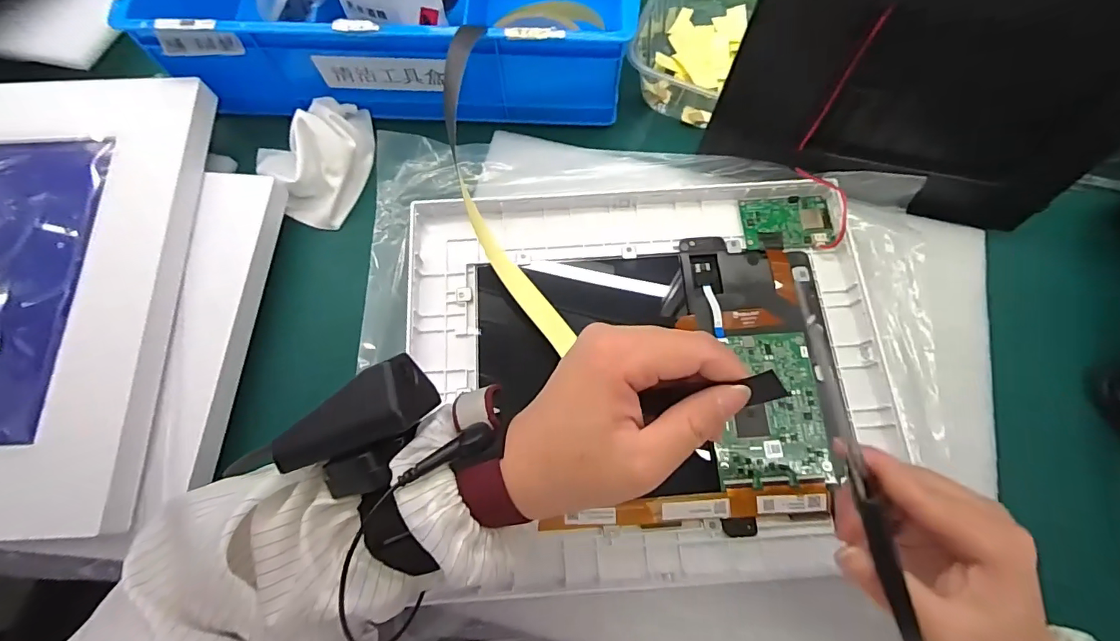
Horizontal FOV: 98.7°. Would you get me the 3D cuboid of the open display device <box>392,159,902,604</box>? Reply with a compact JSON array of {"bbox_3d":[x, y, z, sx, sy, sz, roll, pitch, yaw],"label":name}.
[{"bbox_3d":[0.056,0.030,0.310,0.301,0.029,0.253,-3,73,-3],"label":"open display device"}]

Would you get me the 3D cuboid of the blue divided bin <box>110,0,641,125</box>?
[{"bbox_3d":[-0.121,-0.265,0.390,0.347,0.112,0.221,-1,73,0],"label":"blue divided bin"}]

